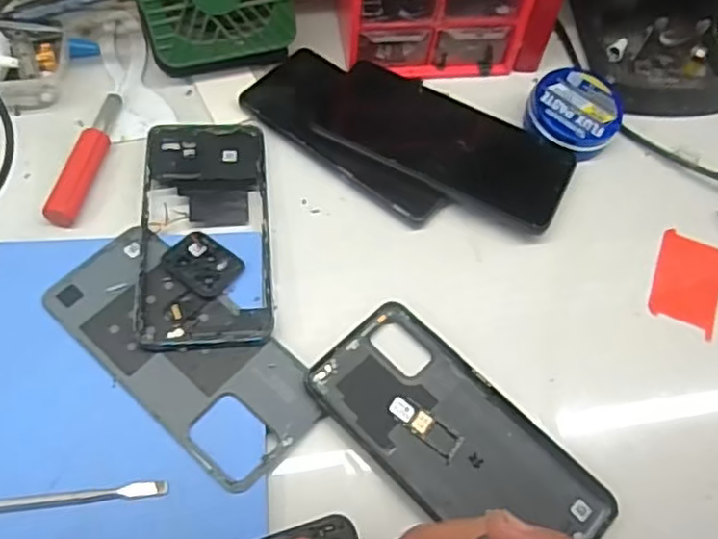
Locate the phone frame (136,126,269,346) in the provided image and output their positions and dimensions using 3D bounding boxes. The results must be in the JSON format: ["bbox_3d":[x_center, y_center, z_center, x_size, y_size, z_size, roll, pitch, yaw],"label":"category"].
[{"bbox_3d":[-0.093,-0.029,0.407,0.075,0.010,0.167,-4,60,-7],"label":"phone frame"}]

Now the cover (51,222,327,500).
[{"bbox_3d":[-0.097,0.041,0.367,0.162,0.010,0.074,39,64,17],"label":"cover"}]

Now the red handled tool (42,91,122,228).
[{"bbox_3d":[-0.174,-0.072,0.431,0.021,0.016,0.101,8,59,0],"label":"red handled tool"}]

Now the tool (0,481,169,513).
[{"bbox_3d":[-0.173,0.111,0.314,0.158,0.010,0.008,-4,60,-7],"label":"tool"}]

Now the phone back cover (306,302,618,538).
[{"bbox_3d":[0.052,0.090,0.358,0.161,0.007,0.075,41,64,18],"label":"phone back cover"}]

